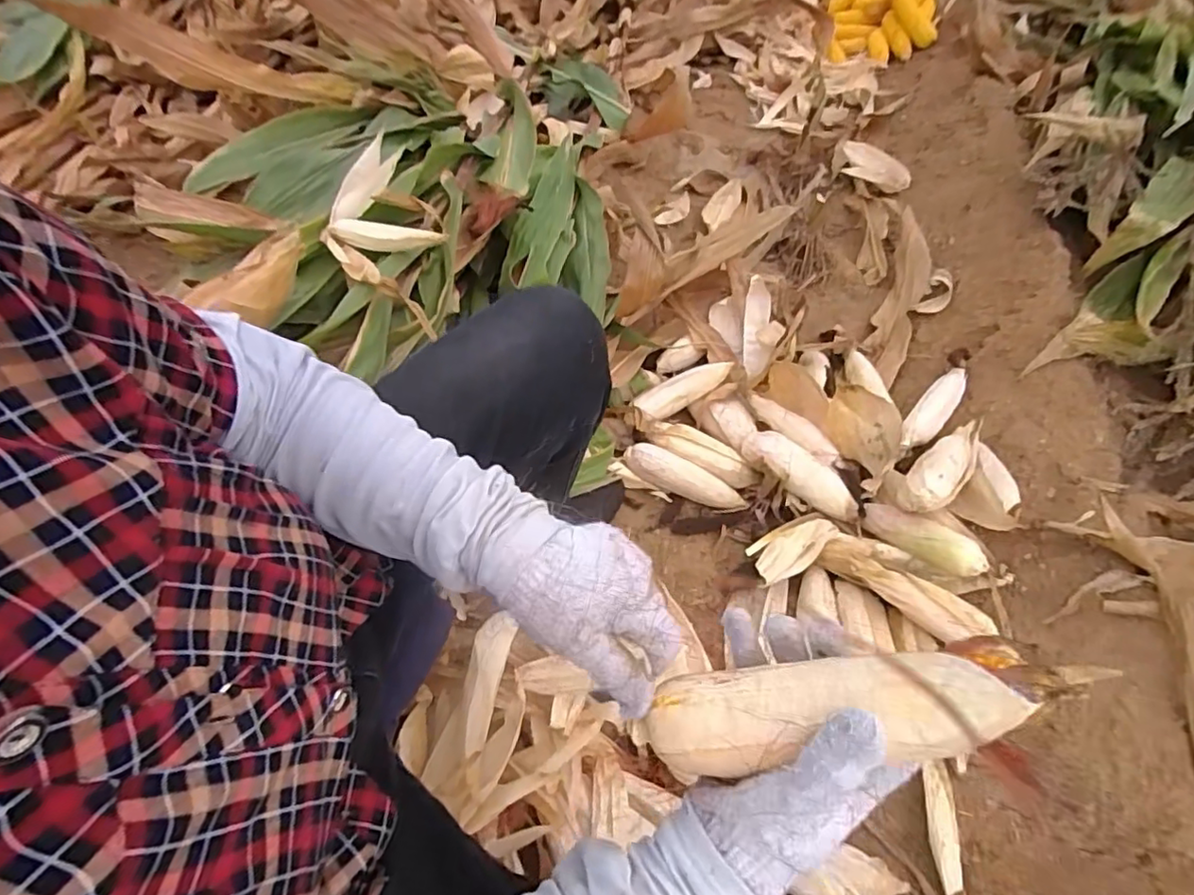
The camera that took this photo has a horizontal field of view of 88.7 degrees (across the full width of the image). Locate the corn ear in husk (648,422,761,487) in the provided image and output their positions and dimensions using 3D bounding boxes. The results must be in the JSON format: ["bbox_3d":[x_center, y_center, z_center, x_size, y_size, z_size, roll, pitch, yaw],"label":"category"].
[{"bbox_3d":[0.180,0.010,1.027,0.189,0.046,0.054,23,60,12],"label":"corn ear in husk"}]

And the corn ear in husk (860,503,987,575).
[{"bbox_3d":[0.463,0.126,0.880,0.051,0.047,0.181,-30,31,-19],"label":"corn ear in husk"}]

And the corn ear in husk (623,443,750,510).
[{"bbox_3d":[0.146,0.050,1.006,0.210,0.044,0.060,21,59,11],"label":"corn ear in husk"}]

